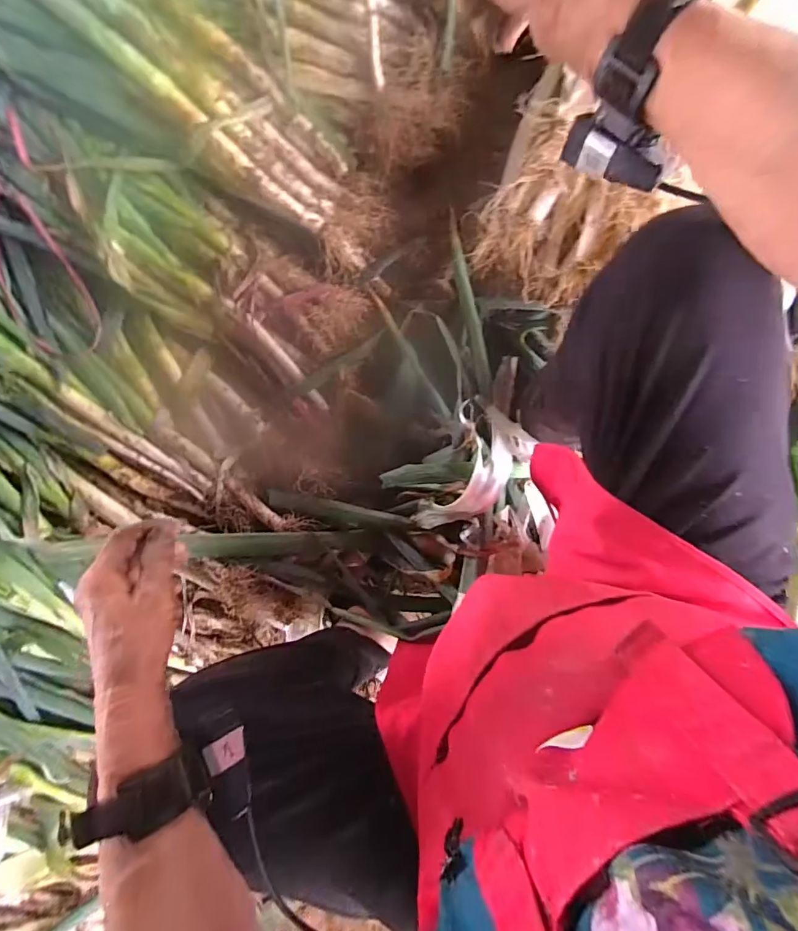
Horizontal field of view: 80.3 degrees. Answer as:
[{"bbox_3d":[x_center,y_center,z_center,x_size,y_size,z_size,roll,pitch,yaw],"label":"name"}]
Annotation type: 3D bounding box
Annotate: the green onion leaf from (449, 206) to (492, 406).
[{"bbox_3d":[0.110,-0.242,0.728,0.024,0.026,0.294,-11,89,6],"label":"green onion leaf"}]

